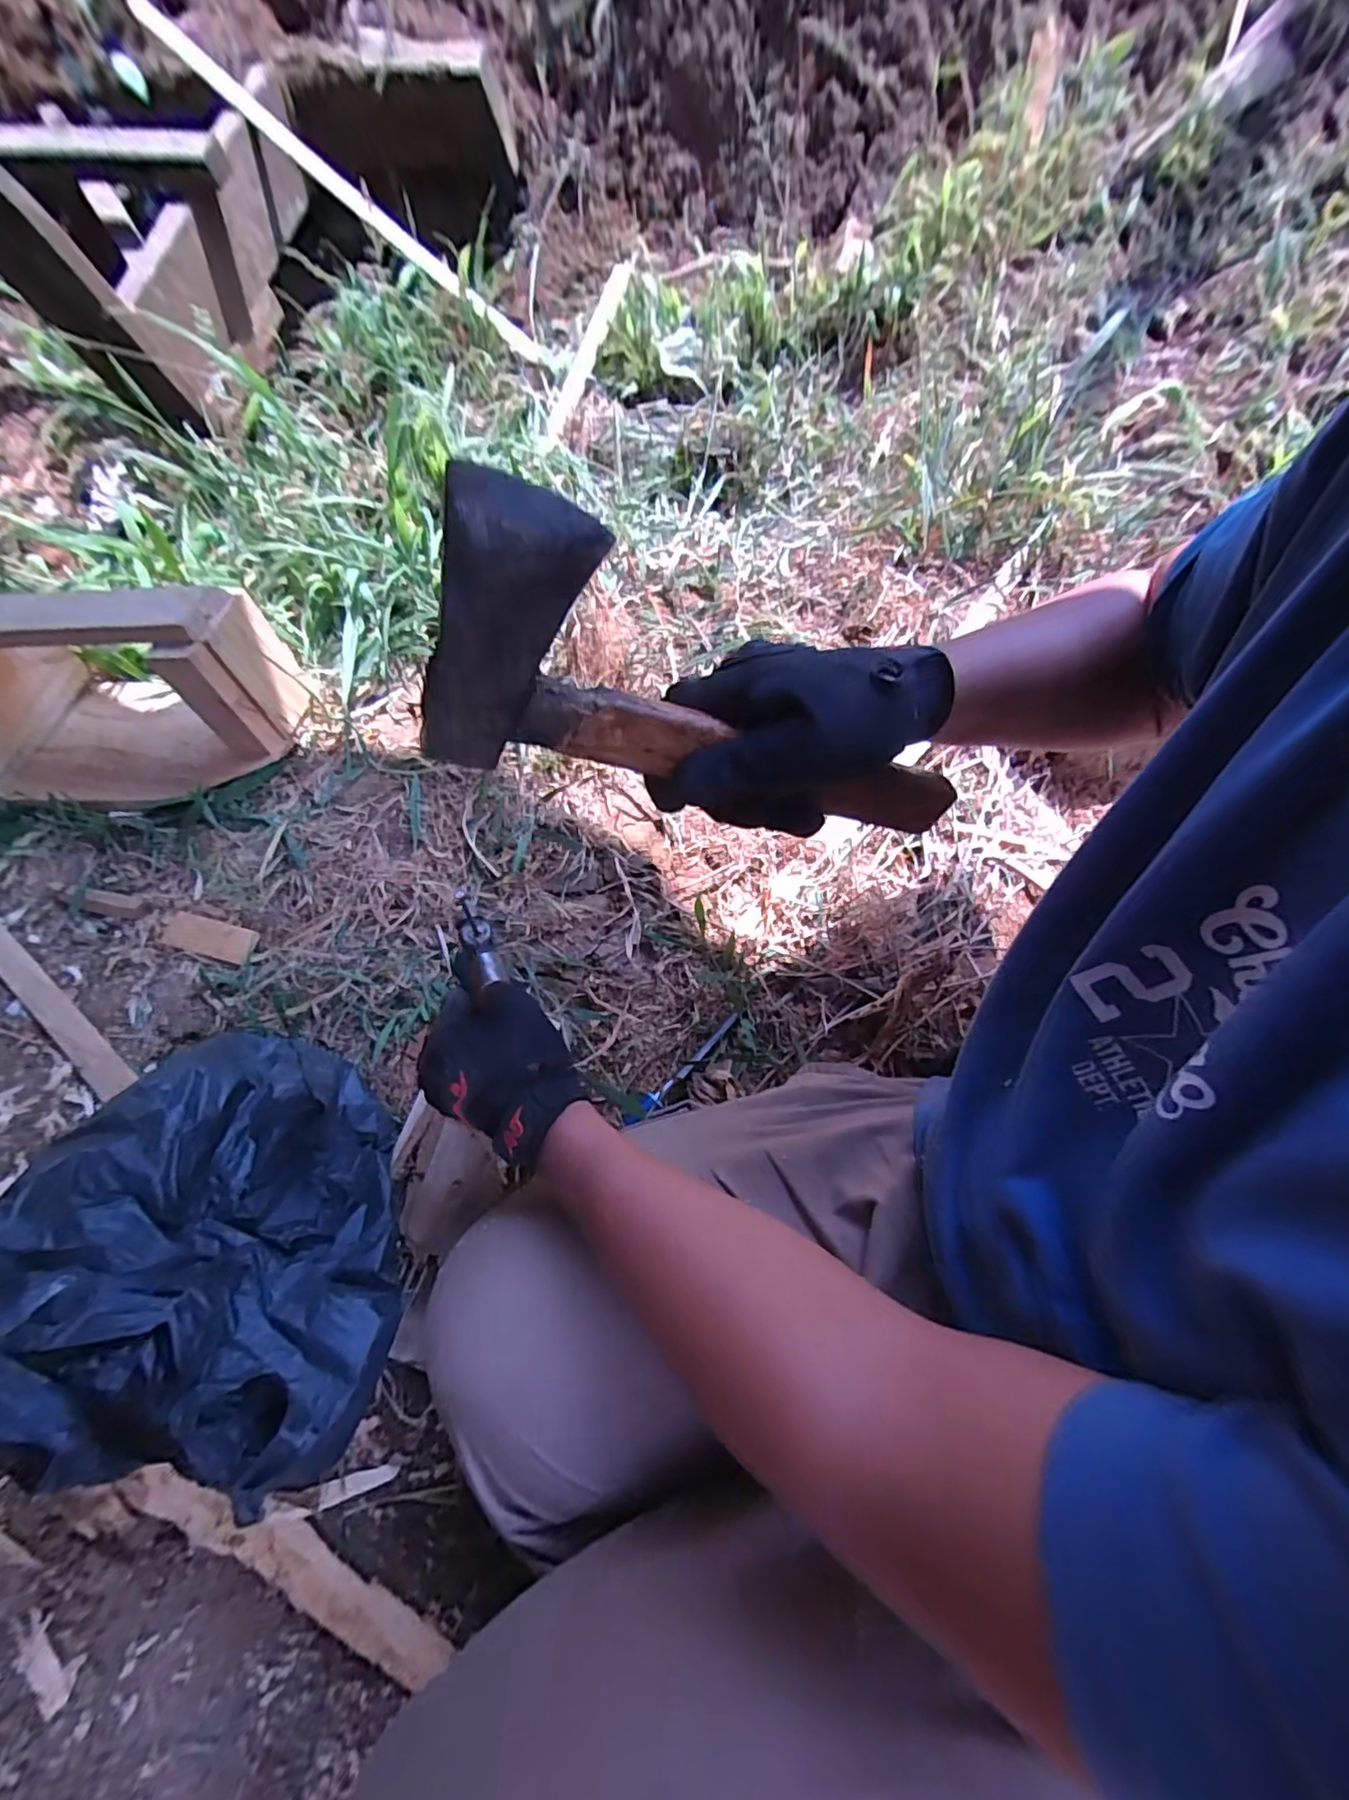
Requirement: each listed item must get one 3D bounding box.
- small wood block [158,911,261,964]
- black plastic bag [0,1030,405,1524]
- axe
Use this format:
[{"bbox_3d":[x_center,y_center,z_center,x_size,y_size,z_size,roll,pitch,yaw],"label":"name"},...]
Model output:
[{"bbox_3d":[-0.459,0.037,0.584,0.094,0.007,0.034,14,72,8],"label":"small wood block"},{"bbox_3d":[-0.287,0.209,0.402,0.212,0.158,0.278,5,50,0],"label":"black plastic bag"},{"bbox_3d":[0.038,-0.081,0.306,0.316,0.103,0.025,12,44,-32],"label":"axe"}]

